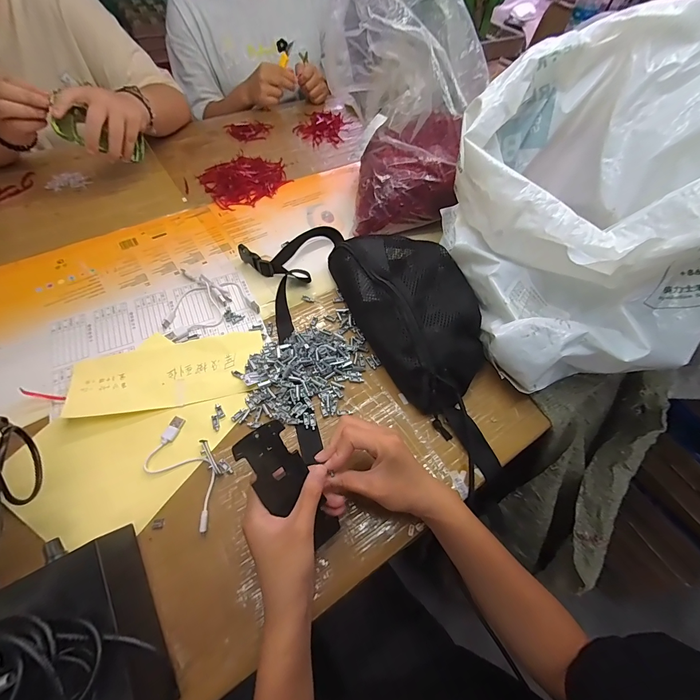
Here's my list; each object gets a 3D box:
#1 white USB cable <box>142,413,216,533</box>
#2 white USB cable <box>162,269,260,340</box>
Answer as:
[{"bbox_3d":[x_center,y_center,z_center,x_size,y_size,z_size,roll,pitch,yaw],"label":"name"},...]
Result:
[{"bbox_3d":[-0.170,0.127,0.347,0.053,0.011,0.123,-34,66,-24],"label":"white USB cable"},{"bbox_3d":[-0.205,-0.078,0.474,0.118,0.016,0.115,-22,61,-18],"label":"white USB cable"}]

